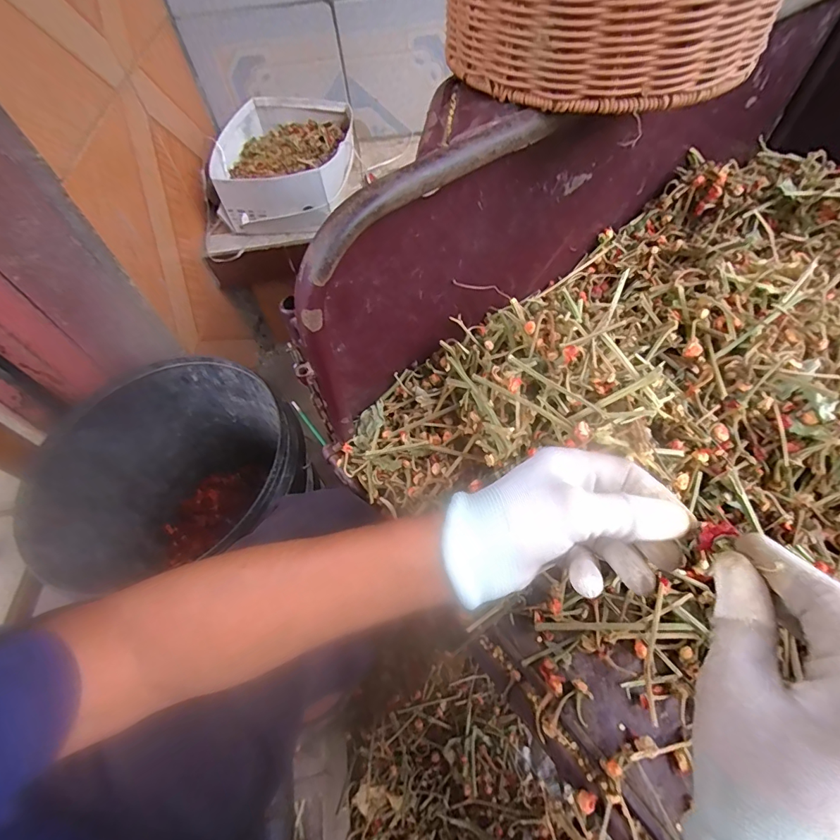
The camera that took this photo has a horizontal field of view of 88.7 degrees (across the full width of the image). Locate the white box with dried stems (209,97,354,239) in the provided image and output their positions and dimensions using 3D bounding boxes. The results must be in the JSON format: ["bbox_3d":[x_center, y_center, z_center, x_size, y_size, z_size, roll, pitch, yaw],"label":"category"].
[{"bbox_3d":[-0.264,-0.523,0.869,0.246,0.105,0.325,3,58,7],"label":"white box with dried stems"}]

